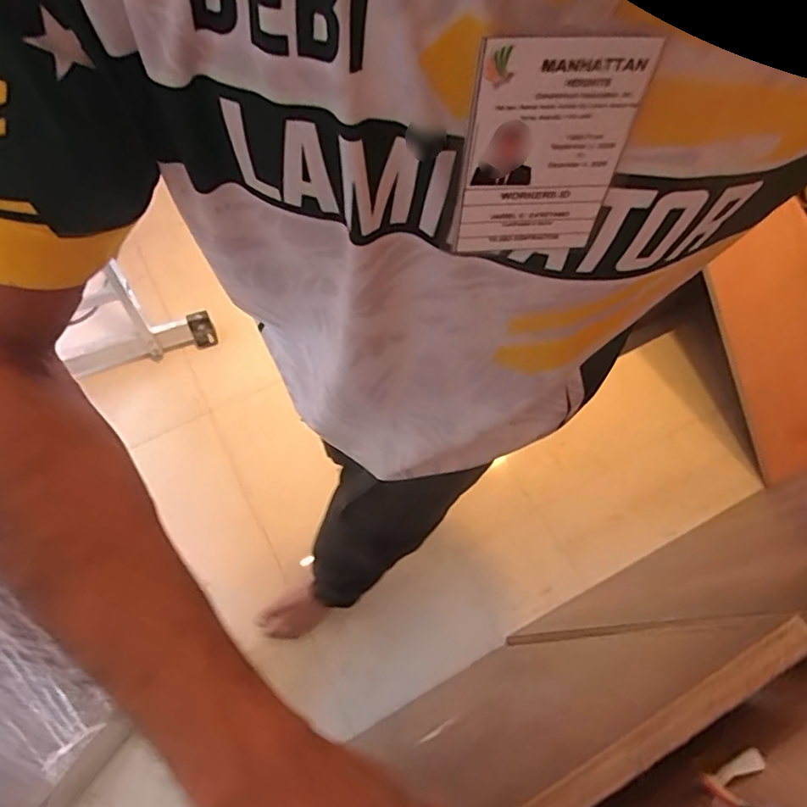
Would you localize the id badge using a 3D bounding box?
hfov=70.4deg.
[{"bbox_3d":[0.050,-0.088,0.207,0.056,0.084,0.004,-2,59,-4],"label":"id badge"}]

